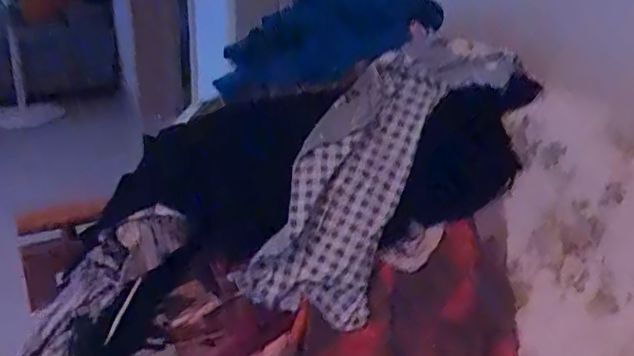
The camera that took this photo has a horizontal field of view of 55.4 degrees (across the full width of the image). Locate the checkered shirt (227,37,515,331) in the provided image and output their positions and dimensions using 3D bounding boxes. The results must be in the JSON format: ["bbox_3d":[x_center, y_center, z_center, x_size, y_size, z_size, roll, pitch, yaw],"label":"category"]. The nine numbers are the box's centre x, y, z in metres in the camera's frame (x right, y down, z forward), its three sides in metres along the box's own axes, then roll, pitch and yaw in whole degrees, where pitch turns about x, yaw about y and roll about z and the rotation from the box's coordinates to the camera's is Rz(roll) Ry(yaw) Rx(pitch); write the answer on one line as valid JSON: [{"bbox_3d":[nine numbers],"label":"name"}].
[{"bbox_3d":[0.091,-0.023,0.851,0.138,0.177,0.508,20,66,36],"label":"checkered shirt"}]

